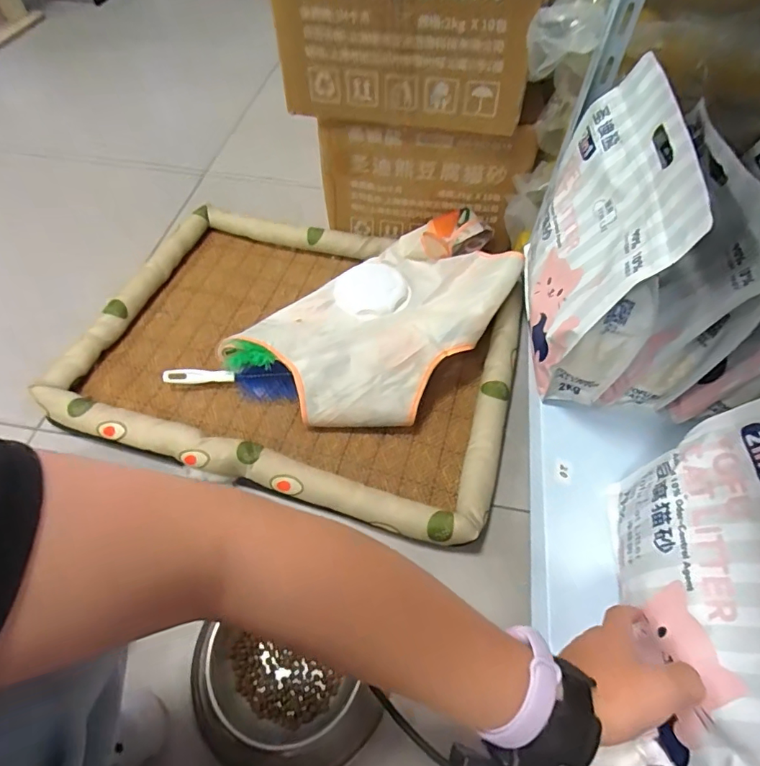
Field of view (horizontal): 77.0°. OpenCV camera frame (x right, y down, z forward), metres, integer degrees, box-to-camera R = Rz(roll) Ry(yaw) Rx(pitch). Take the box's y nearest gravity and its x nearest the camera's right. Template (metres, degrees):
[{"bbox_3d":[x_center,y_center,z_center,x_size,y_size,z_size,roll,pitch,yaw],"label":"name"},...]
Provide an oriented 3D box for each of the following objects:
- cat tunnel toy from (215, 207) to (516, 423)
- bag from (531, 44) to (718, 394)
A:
[{"bbox_3d":[0.010,-0.105,0.700,0.266,0.107,0.396,35,61,20],"label":"cat tunnel toy"},{"bbox_3d":[0.236,-0.154,0.532,0.090,0.259,0.265,10,55,5],"label":"bag"}]

